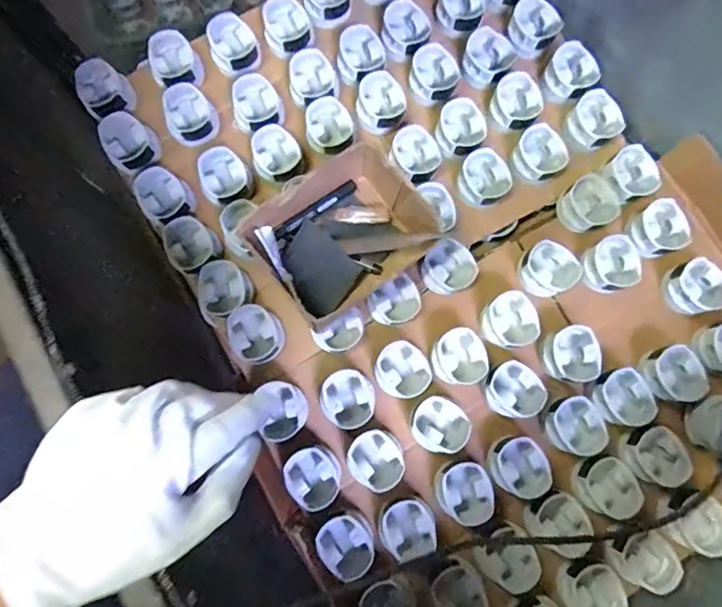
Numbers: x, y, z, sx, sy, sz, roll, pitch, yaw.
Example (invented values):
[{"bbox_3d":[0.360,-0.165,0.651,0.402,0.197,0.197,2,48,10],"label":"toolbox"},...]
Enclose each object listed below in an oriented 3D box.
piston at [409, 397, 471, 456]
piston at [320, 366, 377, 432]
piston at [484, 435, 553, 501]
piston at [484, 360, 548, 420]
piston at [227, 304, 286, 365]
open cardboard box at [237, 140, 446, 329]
[{"bbox_3d":[0.108,0.166,0.676,0.076,0.039,0.073,30,81,4],"label":"piston"},{"bbox_3d":[-0.017,0.131,0.679,0.077,0.035,0.075,32,81,4],"label":"piston"},{"bbox_3d":[0.214,0.220,0.669,0.073,0.039,0.082,-42,83,-8],"label":"piston"},{"bbox_3d":[0.211,0.121,0.685,0.079,0.035,0.072,0,80,-1],"label":"piston"},{"bbox_3d":[-0.148,0.046,0.692,0.080,0.040,0.072,34,81,5],"label":"piston"},{"bbox_3d":[-0.027,-0.090,0.659,0.205,0.103,0.165,-34,82,-7],"label":"open cardboard box"}]

